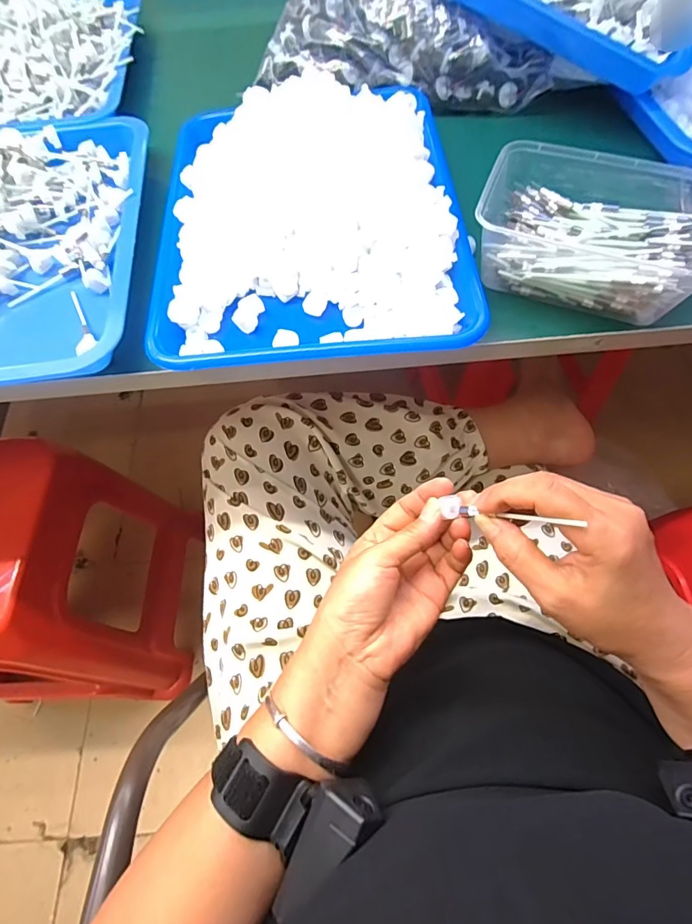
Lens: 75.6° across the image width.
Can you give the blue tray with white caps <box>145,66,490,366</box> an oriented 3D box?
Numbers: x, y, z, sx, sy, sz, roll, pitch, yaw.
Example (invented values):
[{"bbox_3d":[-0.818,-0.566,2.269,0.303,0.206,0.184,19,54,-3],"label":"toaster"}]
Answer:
[{"bbox_3d":[-0.031,-0.214,0.376,0.245,0.053,0.295,-5,64,0],"label":"blue tray with white caps"}]

